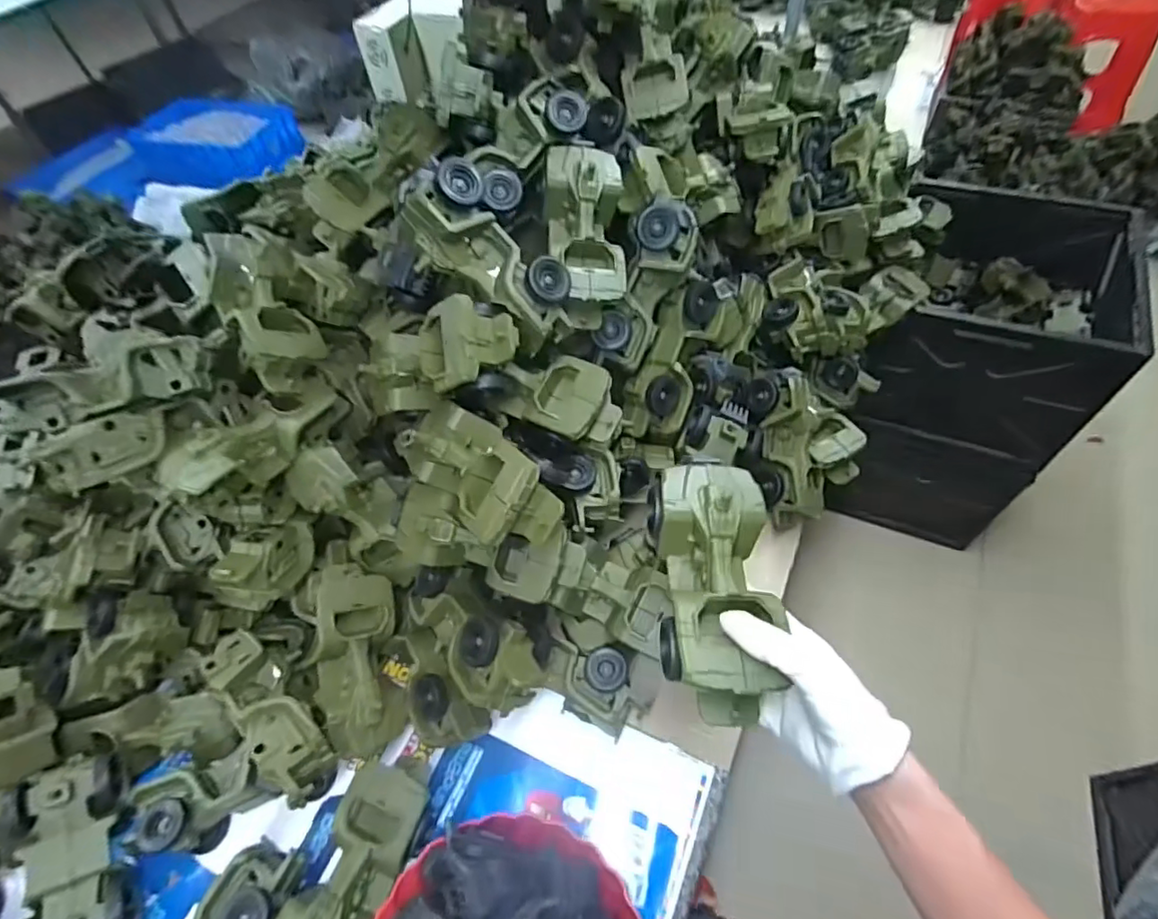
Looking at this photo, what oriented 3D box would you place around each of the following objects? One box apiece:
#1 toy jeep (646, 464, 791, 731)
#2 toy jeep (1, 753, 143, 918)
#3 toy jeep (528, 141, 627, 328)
[{"bbox_3d":[0.097,0.090,0.419,0.085,0.058,0.181,0,60,5],"label":"toy jeep"},{"bbox_3d":[-0.465,0.380,0.530,0.079,0.058,0.188,-18,75,-7],"label":"toy jeep"},{"bbox_3d":[0.004,-0.233,0.587,0.085,0.080,0.182,2,77,7],"label":"toy jeep"}]

